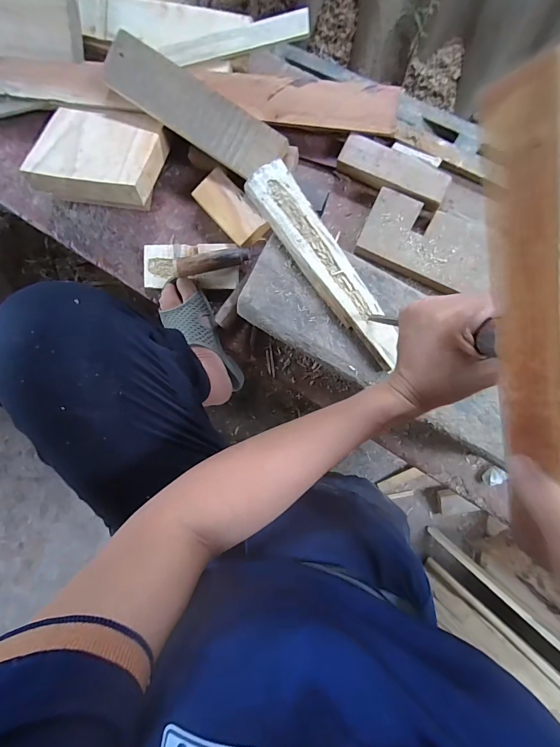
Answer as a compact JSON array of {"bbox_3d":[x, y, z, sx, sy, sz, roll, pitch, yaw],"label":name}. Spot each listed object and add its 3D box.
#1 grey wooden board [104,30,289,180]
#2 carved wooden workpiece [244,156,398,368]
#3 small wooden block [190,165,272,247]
[{"bbox_3d":[-0.143,-0.425,0.567,0.317,0.015,0.079,34,110,0],"label":"grey wooden board"},{"bbox_3d":[0.062,-0.144,0.463,0.056,0.021,0.299,-36,87,4],"label":"carved wooden workpiece"},{"bbox_3d":[-0.081,-0.282,0.598,0.068,0.022,0.137,-44,86,4],"label":"small wooden block"}]

